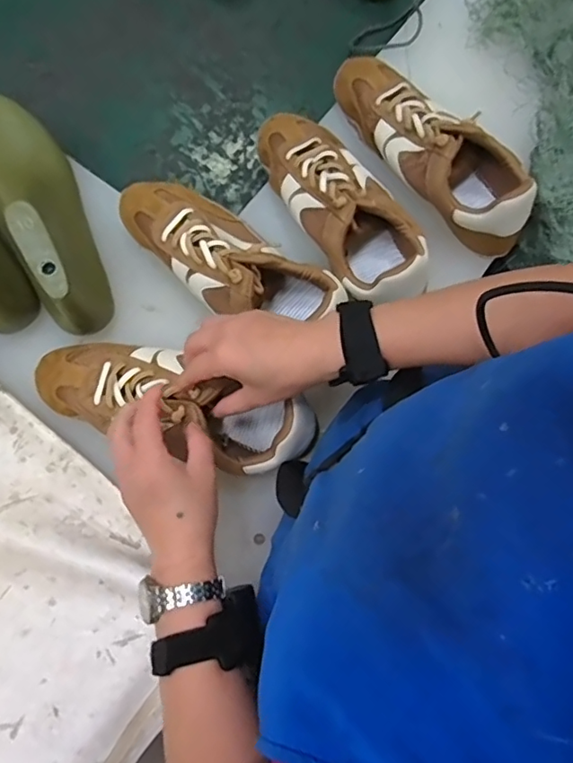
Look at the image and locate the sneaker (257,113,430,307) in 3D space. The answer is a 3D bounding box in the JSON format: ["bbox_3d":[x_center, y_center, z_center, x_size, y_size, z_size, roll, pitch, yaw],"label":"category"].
[{"bbox_3d":[0.048,-0.182,0.537,0.087,0.078,0.219,-29,82,-9],"label":"sneaker"}]

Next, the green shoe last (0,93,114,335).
[{"bbox_3d":[-0.240,-0.174,0.508,0.087,0.087,0.269,-30,80,-8],"label":"green shoe last"}]

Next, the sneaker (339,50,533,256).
[{"bbox_3d":[0.151,-0.246,0.563,0.094,0.079,0.255,-35,83,-9],"label":"sneaker"}]

